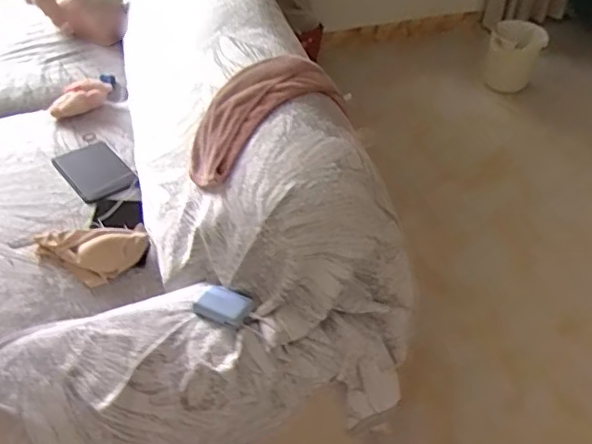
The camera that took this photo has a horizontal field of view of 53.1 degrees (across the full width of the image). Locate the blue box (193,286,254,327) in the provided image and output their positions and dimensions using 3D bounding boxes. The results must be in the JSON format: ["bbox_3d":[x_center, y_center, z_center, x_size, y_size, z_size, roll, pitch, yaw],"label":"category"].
[{"bbox_3d":[-0.142,0.165,1.188,0.114,0.021,0.077,21,48,19],"label":"blue box"}]

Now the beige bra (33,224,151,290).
[{"bbox_3d":[-0.506,0.050,1.472,0.239,0.041,0.203,31,52,27],"label":"beige bra"}]

